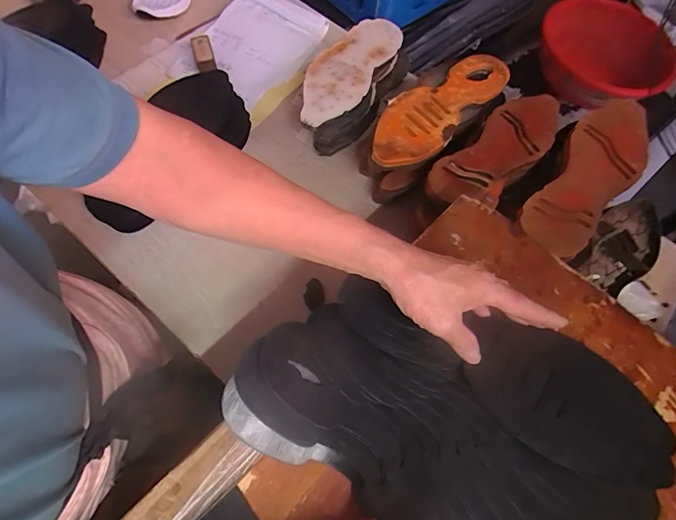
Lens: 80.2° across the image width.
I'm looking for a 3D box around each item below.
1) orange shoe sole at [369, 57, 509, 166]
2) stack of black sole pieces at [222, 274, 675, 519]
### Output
[{"bbox_3d":[0.155,-0.240,0.618,0.100,0.021,0.296,40,68,13],"label":"orange shoe sole"},{"bbox_3d":[0.102,0.135,0.351,0.372,0.049,0.225,13,58,5],"label":"stack of black sole pieces"}]

